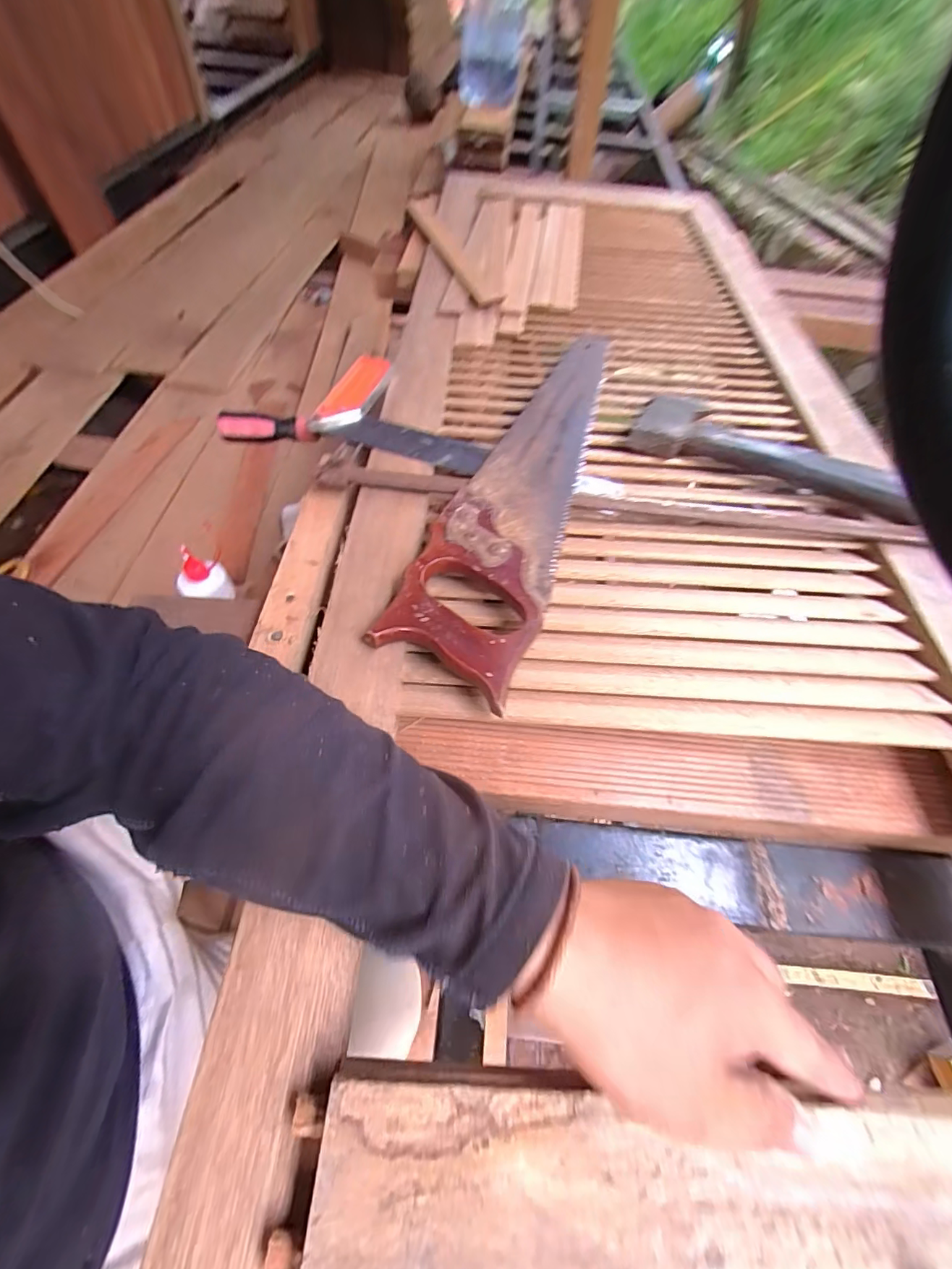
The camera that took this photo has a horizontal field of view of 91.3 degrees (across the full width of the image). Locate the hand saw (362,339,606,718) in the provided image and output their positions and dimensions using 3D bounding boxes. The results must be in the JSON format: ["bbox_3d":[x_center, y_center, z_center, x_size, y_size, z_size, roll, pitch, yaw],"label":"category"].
[{"bbox_3d":[0.055,-0.157,0.425,0.099,0.026,0.471,19,58,8],"label":"hand saw"}]

